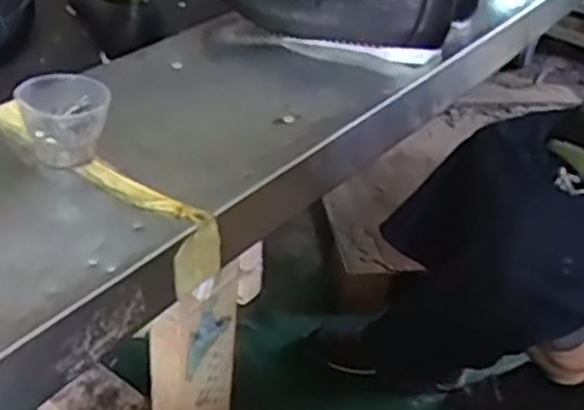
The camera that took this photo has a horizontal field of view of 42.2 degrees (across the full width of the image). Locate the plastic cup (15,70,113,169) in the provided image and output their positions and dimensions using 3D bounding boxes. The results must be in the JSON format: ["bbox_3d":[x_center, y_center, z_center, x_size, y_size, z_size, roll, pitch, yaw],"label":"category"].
[{"bbox_3d":[-0.168,-0.060,0.553,0.071,0.049,0.052,-10,40,-20],"label":"plastic cup"}]

